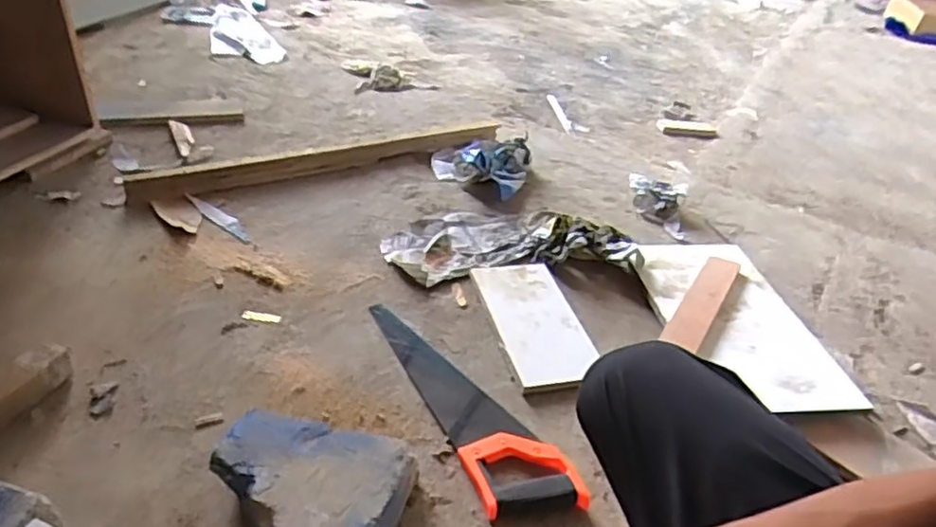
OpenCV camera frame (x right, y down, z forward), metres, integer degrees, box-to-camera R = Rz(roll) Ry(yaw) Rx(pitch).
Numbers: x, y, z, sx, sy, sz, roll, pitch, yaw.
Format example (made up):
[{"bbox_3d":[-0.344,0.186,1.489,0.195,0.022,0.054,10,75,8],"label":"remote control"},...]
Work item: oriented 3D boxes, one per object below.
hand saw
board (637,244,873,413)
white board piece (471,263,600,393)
[{"bbox_3d":[0.001,0.176,0.909,0.119,0.022,0.404,-13,42,-25],"label":"hand saw"},{"bbox_3d":[0.437,0.083,1.095,0.240,0.024,0.440,0,36,-13],"label":"board"},{"bbox_3d":[0.106,0.090,1.043,0.138,0.017,0.274,-6,39,-17],"label":"white board piece"}]

